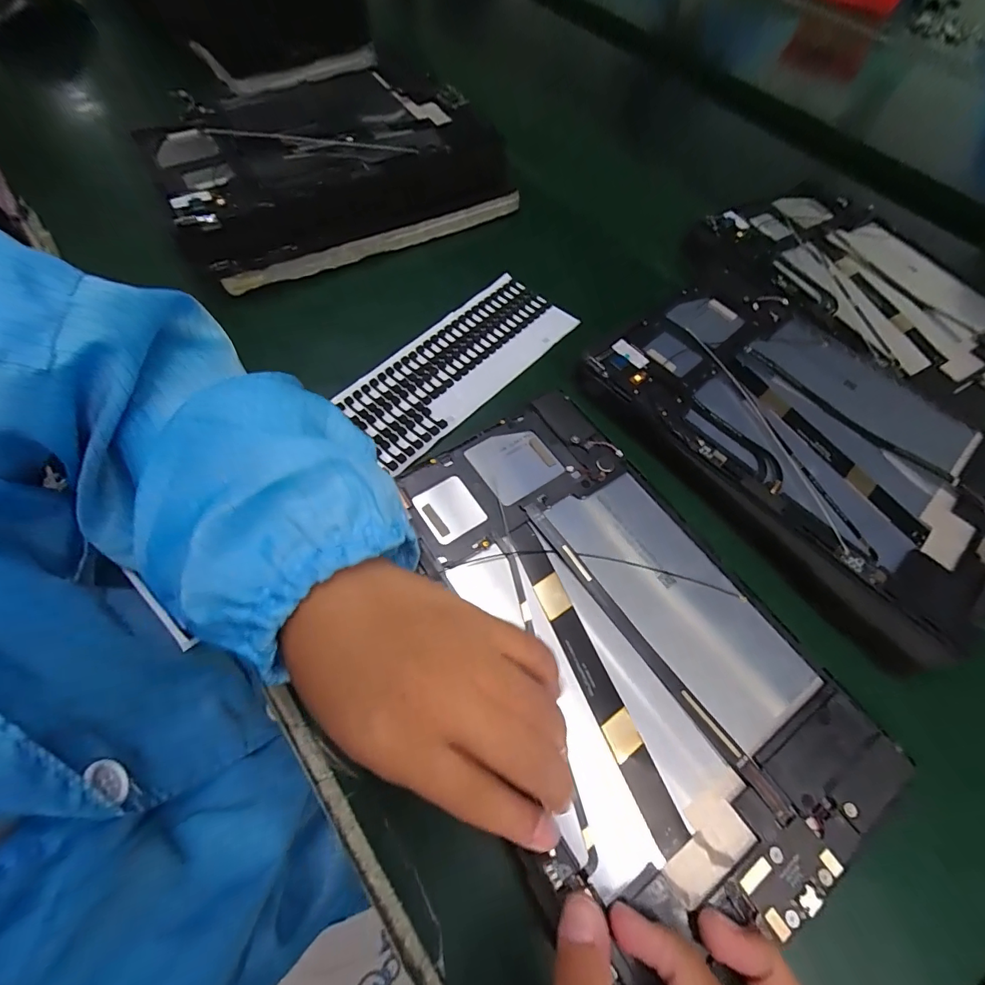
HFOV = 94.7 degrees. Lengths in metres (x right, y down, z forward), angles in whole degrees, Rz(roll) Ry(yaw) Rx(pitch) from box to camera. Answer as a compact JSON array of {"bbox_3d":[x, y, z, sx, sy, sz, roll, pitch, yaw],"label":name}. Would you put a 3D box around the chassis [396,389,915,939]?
[{"bbox_3d":[0.050,0.060,0.210,0.138,0.007,0.233,-29,68,-16],"label":"chassis"}]

